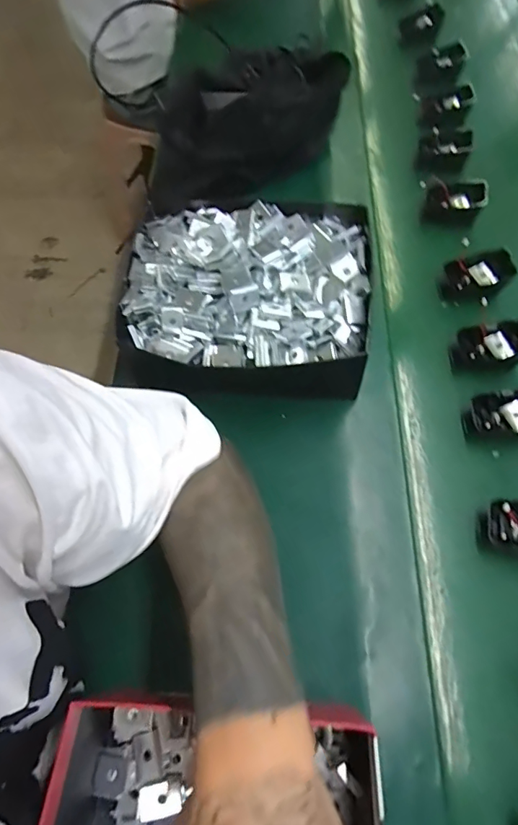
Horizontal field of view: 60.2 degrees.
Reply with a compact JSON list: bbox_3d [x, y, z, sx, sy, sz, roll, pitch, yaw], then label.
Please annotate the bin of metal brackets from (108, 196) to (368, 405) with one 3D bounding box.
[{"bbox_3d":[-0.012,-0.111,0.458,0.229,0.092,0.202,2,67,1],"label":"bin of metal brackets"}]

